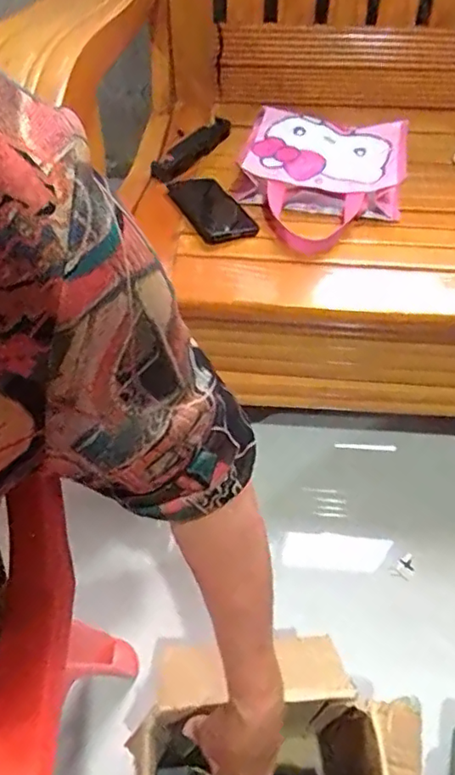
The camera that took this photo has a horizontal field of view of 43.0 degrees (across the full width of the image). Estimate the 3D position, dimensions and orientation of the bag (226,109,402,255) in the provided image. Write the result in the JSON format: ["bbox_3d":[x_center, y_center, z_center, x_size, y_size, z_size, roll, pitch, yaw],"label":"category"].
[{"bbox_3d":[0.126,-0.293,0.813,0.231,0.058,0.277,16,55,12],"label":"bag"}]

